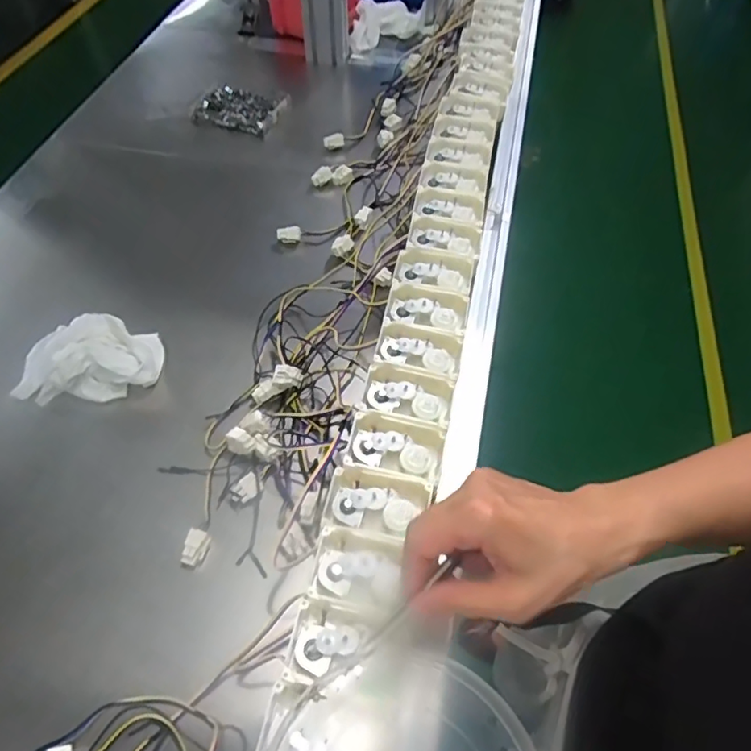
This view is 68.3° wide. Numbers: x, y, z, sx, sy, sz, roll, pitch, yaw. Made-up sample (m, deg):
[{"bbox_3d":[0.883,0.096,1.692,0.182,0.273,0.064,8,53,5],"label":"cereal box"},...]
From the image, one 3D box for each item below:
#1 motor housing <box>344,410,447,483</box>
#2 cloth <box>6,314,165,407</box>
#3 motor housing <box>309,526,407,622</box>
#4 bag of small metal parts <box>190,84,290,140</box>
[{"bbox_3d":[0.017,0.064,0.461,0.075,0.033,0.049,9,54,7],"label":"motor housing"},{"bbox_3d":[-0.352,-0.026,0.672,0.173,0.048,0.106,-5,54,-3],"label":"cloth"},{"bbox_3d":[-0.011,0.141,0.400,0.065,0.024,0.050,9,54,7],"label":"motor housing"},{"bbox_3d":[-0.251,-0.496,1.029,0.158,0.022,0.103,15,55,11],"label":"bag of small metal parts"}]

